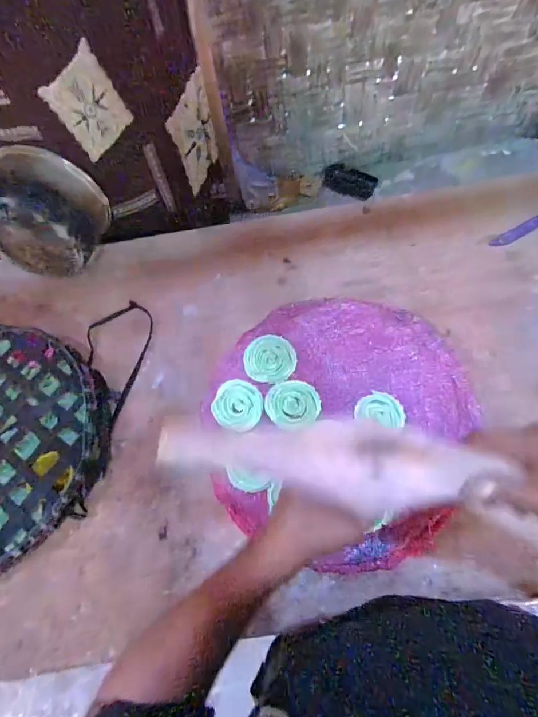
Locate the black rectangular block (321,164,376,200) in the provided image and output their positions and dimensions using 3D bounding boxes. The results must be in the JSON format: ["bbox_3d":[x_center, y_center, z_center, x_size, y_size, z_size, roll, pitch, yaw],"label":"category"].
[{"bbox_3d":[0.179,-0.391,0.851,0.119,0.034,0.050,34,73,20],"label":"black rectangular block"}]

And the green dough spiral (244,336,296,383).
[{"bbox_3d":[0.001,0.000,0.583,0.076,0.004,0.076,-3,64,6],"label":"green dough spiral"}]

